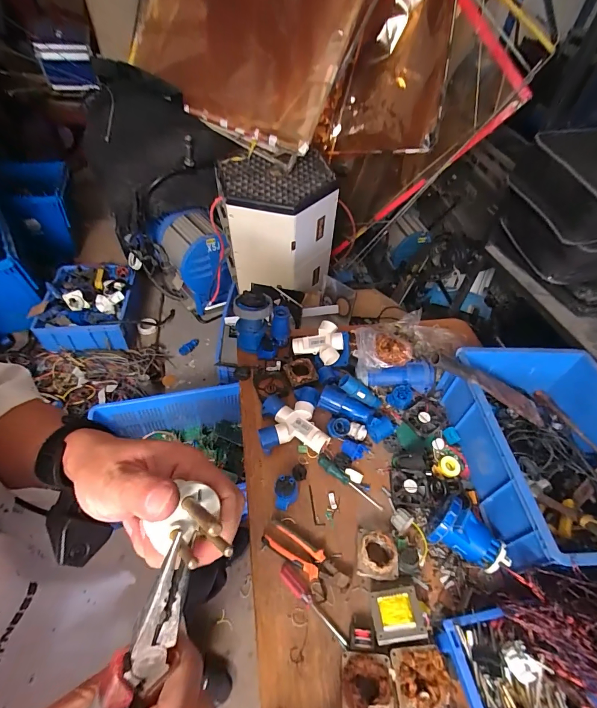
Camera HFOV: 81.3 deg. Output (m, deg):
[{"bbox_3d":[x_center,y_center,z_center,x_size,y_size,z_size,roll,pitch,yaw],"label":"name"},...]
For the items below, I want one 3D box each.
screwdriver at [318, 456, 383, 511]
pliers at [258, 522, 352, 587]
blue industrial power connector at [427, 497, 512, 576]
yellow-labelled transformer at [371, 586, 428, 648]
[{"bbox_3d":[0.119,0.298,0.809,0.175,0.020,0.026,32,53,21],"label":"screwdriver"},{"bbox_3d":[0.014,0.410,0.708,0.180,0.039,0.055,27,52,17],"label":"pliers"},{"bbox_3d":[0.338,0.365,0.681,0.137,0.076,0.088,34,54,22],"label":"blue industrial power connector"},{"bbox_3d":[0.176,0.472,0.629,0.086,0.061,0.081,2,49,-4],"label":"yellow-labelled transformer"}]

